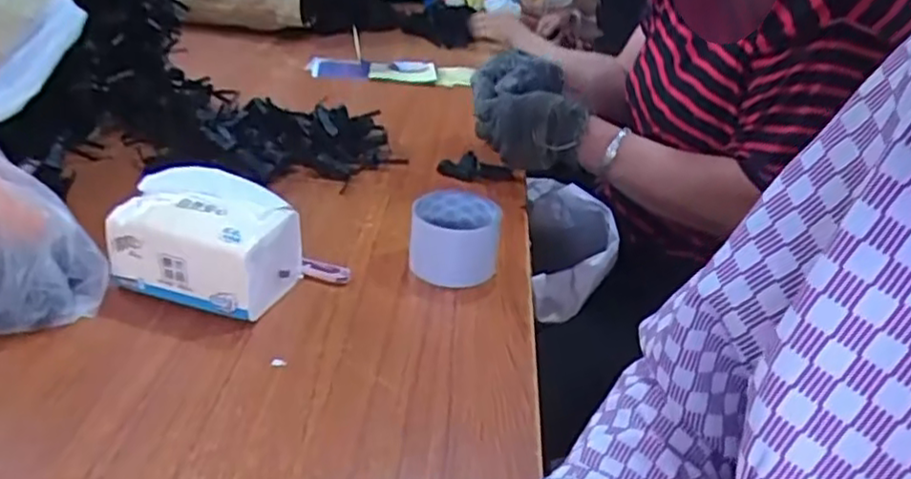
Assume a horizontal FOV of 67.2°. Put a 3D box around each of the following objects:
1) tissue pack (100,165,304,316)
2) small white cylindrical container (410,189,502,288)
[{"bbox_3d":[-0.209,-0.002,0.593,0.133,0.090,0.102,14,28,11],"label":"tissue pack"},{"bbox_3d":[-0.001,-0.001,0.664,0.083,0.069,0.077,6,28,-4],"label":"small white cylindrical container"}]

